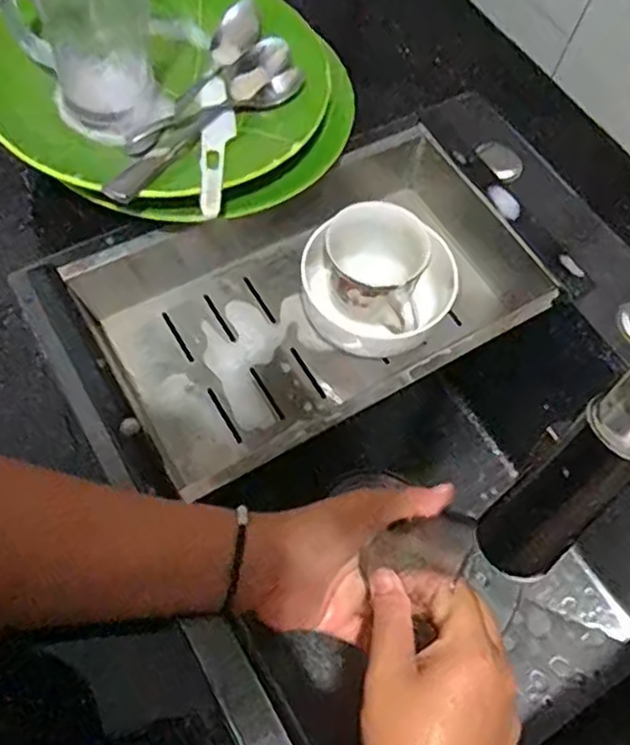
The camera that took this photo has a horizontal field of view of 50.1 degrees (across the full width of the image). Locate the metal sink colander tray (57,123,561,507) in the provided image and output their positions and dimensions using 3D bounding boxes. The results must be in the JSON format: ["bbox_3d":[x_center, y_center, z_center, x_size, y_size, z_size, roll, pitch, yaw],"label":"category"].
[{"bbox_3d":[0.010,-0.058,0.521,0.327,0.068,0.199,-28,67,-16],"label":"metal sink colander tray"}]

